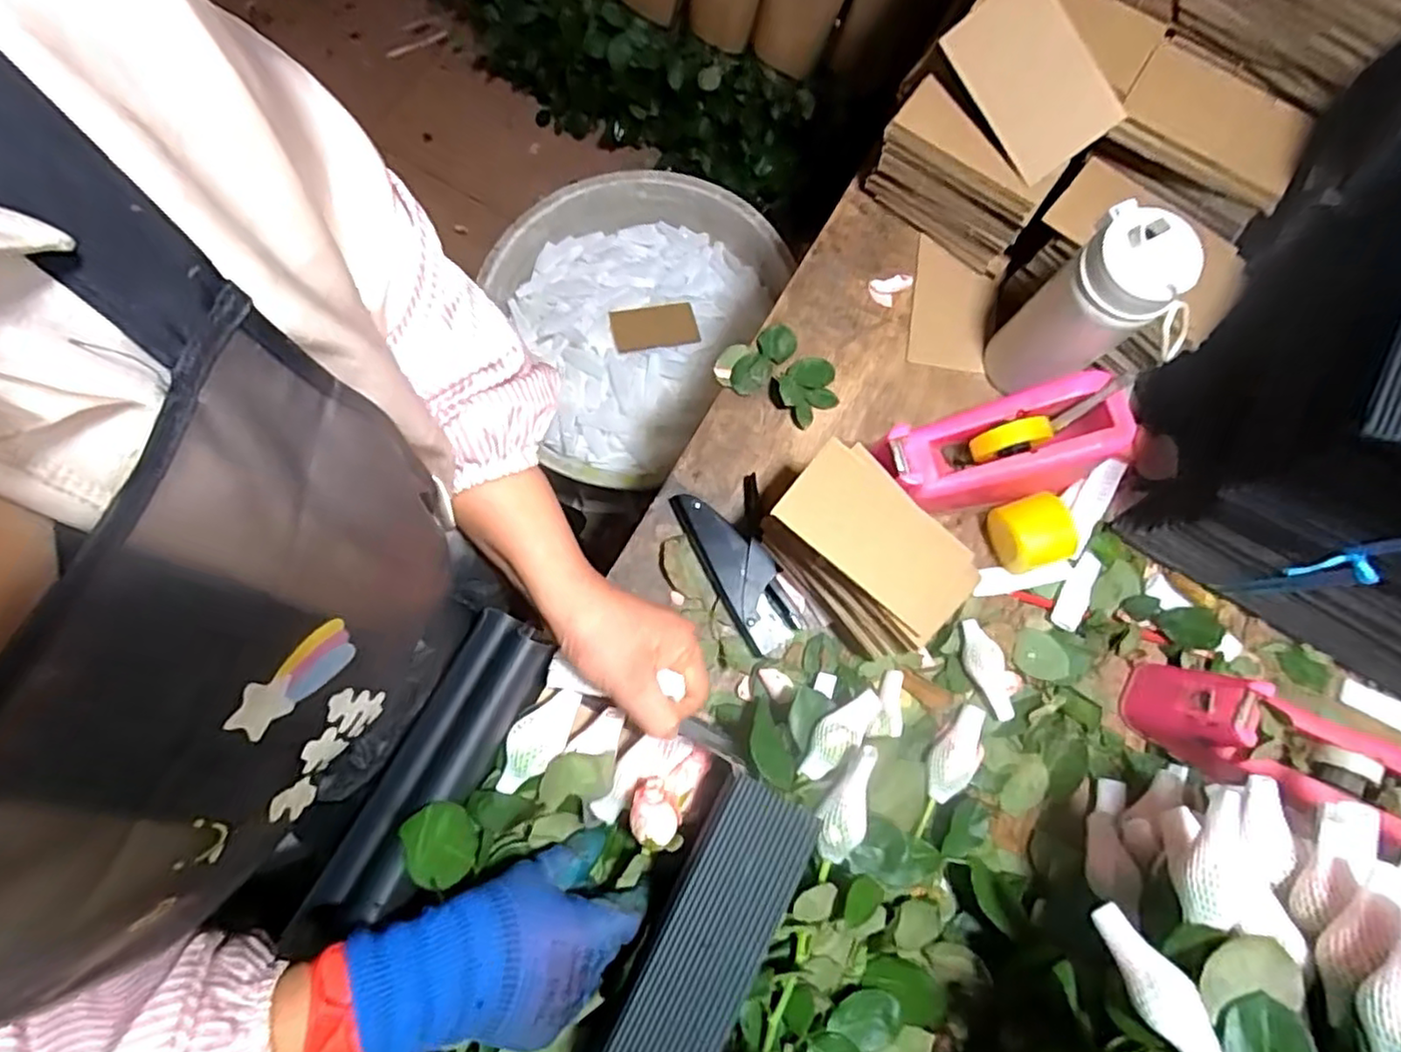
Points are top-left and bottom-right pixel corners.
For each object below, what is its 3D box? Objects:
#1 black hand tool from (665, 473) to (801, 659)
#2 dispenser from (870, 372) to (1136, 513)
[{"bbox_3d":[0.033,0.035,0.579,0.070,0.024,0.147,-17,79,-4],"label":"black hand tool"},{"bbox_3d":[0.232,-0.056,0.556,0.189,0.102,0.078,-13,79,-3],"label":"dispenser"}]

